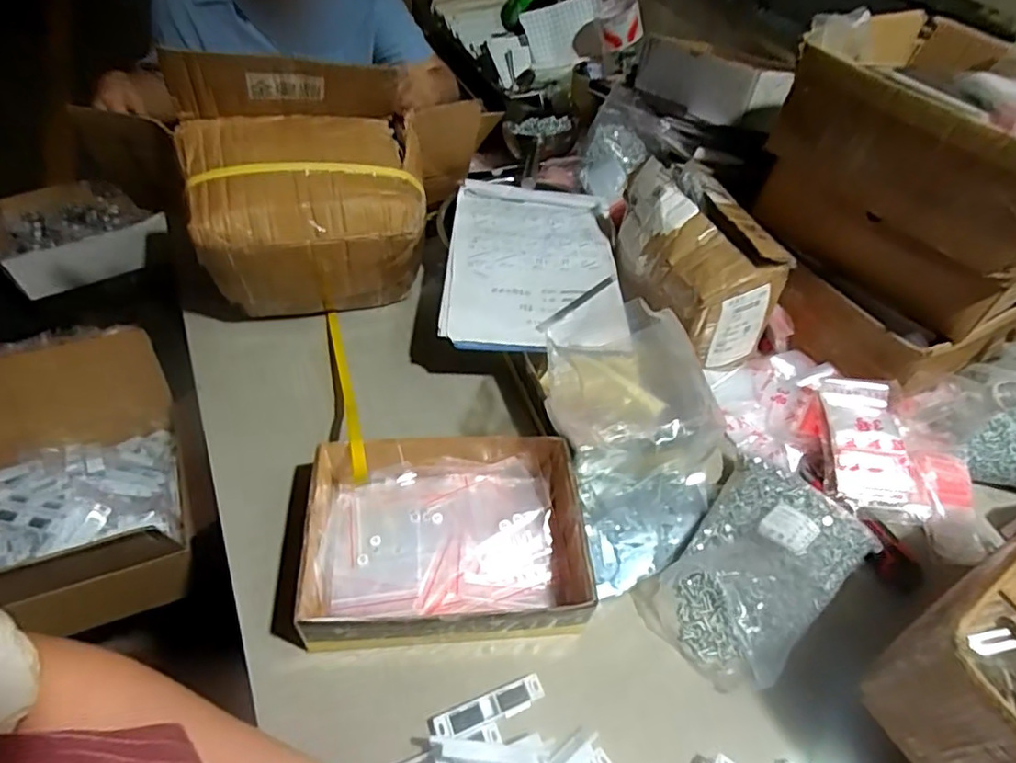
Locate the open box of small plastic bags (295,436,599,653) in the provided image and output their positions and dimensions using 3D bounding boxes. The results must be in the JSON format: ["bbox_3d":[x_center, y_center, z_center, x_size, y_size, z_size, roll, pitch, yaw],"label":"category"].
[{"bbox_3d":[-0.057,0.147,0.566,0.245,0.064,0.180,-3,50,-8],"label":"open box of small plastic bags"}]

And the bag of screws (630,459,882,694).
[{"bbox_3d":[0.246,0.174,0.579,0.223,0.086,0.138,-34,60,-30],"label":"bag of screws"}]

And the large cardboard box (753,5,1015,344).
[{"bbox_3d":[0.499,-0.243,0.695,0.259,0.237,0.316,-27,57,-26],"label":"large cardboard box"}]

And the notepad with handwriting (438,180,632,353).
[{"bbox_3d":[0.028,-0.158,0.773,0.214,0.016,0.301,1,49,-5],"label":"notepad with handwriting"}]

